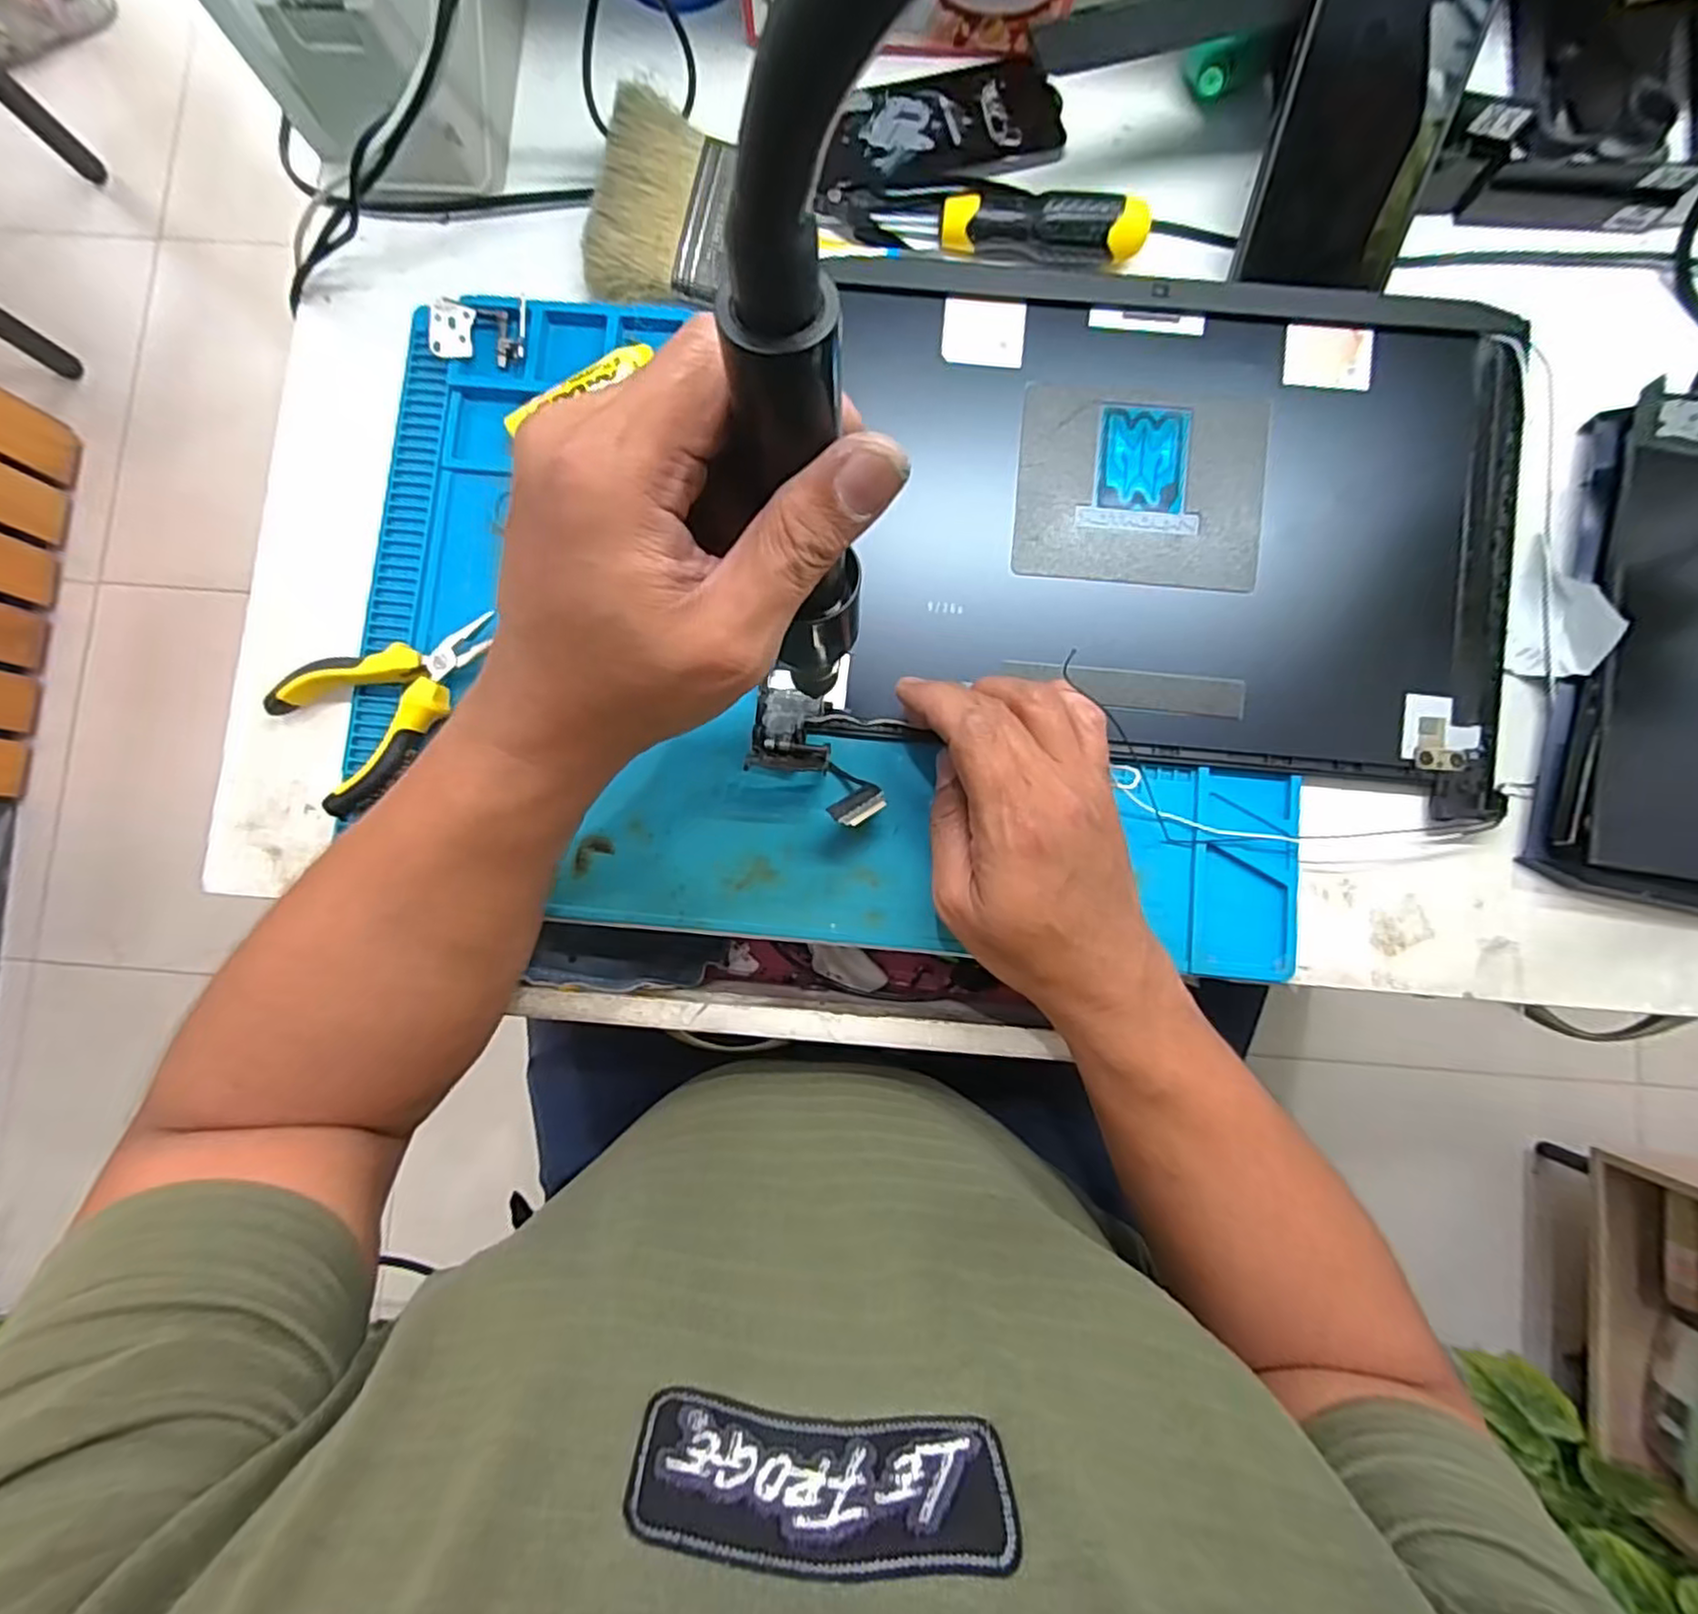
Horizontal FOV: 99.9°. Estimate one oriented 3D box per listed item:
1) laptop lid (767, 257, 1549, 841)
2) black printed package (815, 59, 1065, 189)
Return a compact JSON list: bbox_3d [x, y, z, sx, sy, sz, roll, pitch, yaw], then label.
[{"bbox_3d":[0.150,-0.136,0.357,0.354,0.008,0.253,6,89,1],"label":"laptop lid"},{"bbox_3d":[0.048,-0.371,0.386,0.135,0.015,0.068,-13,85,-1],"label":"black printed package"}]

